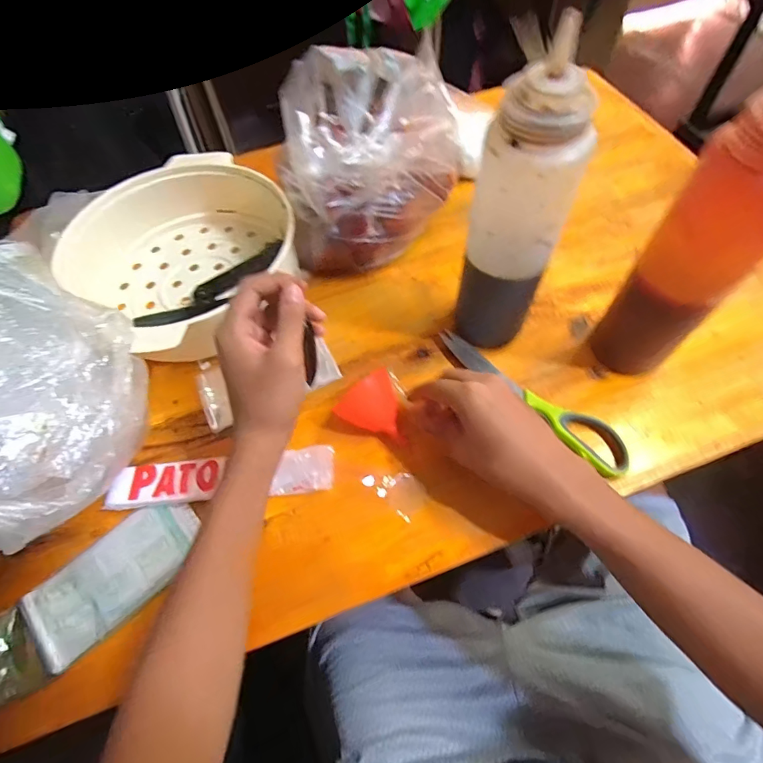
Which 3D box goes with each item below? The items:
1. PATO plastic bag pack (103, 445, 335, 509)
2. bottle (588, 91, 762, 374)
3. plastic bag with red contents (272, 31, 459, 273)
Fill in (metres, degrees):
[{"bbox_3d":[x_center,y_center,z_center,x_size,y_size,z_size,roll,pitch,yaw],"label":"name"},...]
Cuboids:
[{"bbox_3d":[-0.136,0.082,0.380,0.190,0.020,0.036,-5,60,0],"label":"PATO plastic bag pack"},{"bbox_3d":[0.231,-0.086,0.331,0.065,0.247,0.058,37,68,22],"label":"bottle"},{"bbox_3d":[-0.011,-0.255,0.481,0.166,0.172,0.222,-3,60,2],"label":"plastic bag with red contents"}]

